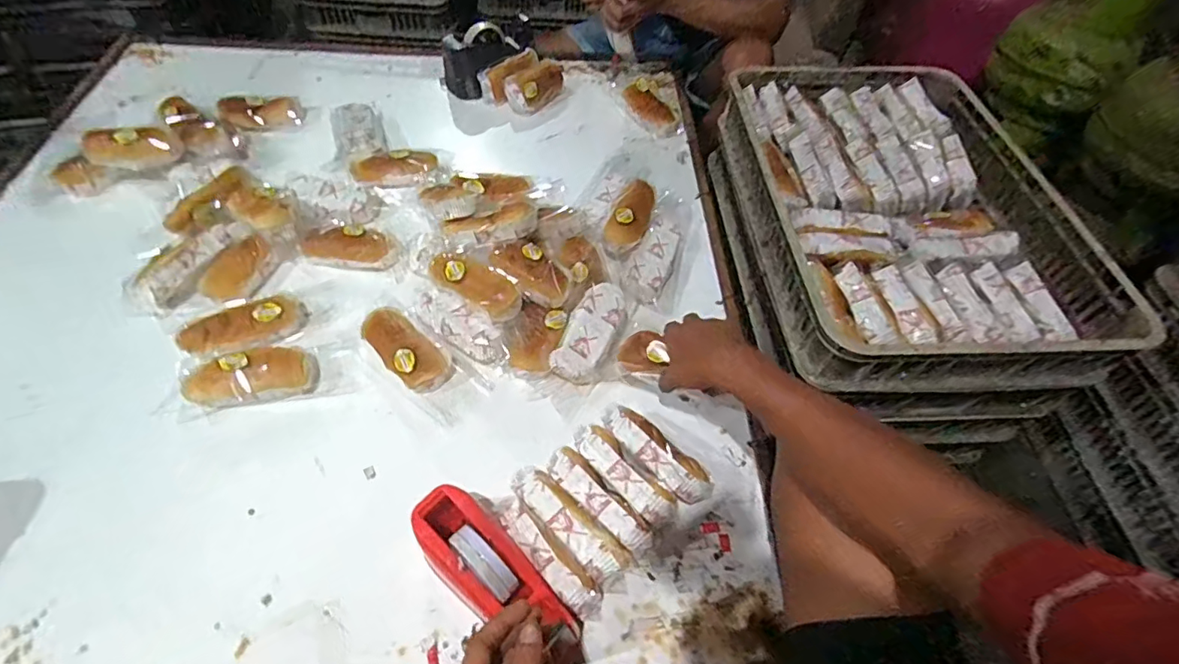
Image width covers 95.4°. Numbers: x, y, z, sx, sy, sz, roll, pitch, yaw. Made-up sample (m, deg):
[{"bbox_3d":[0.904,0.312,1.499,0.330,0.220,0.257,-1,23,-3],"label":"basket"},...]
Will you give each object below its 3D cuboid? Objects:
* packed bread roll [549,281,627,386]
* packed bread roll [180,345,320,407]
[{"bbox_3d":[0.005,0.000,0.715,0.061,0.031,0.138,25,76,13],"label":"packed bread roll"},{"bbox_3d":[-0.429,0.060,0.679,0.148,0.046,0.060,-13,56,-12],"label":"packed bread roll"}]

